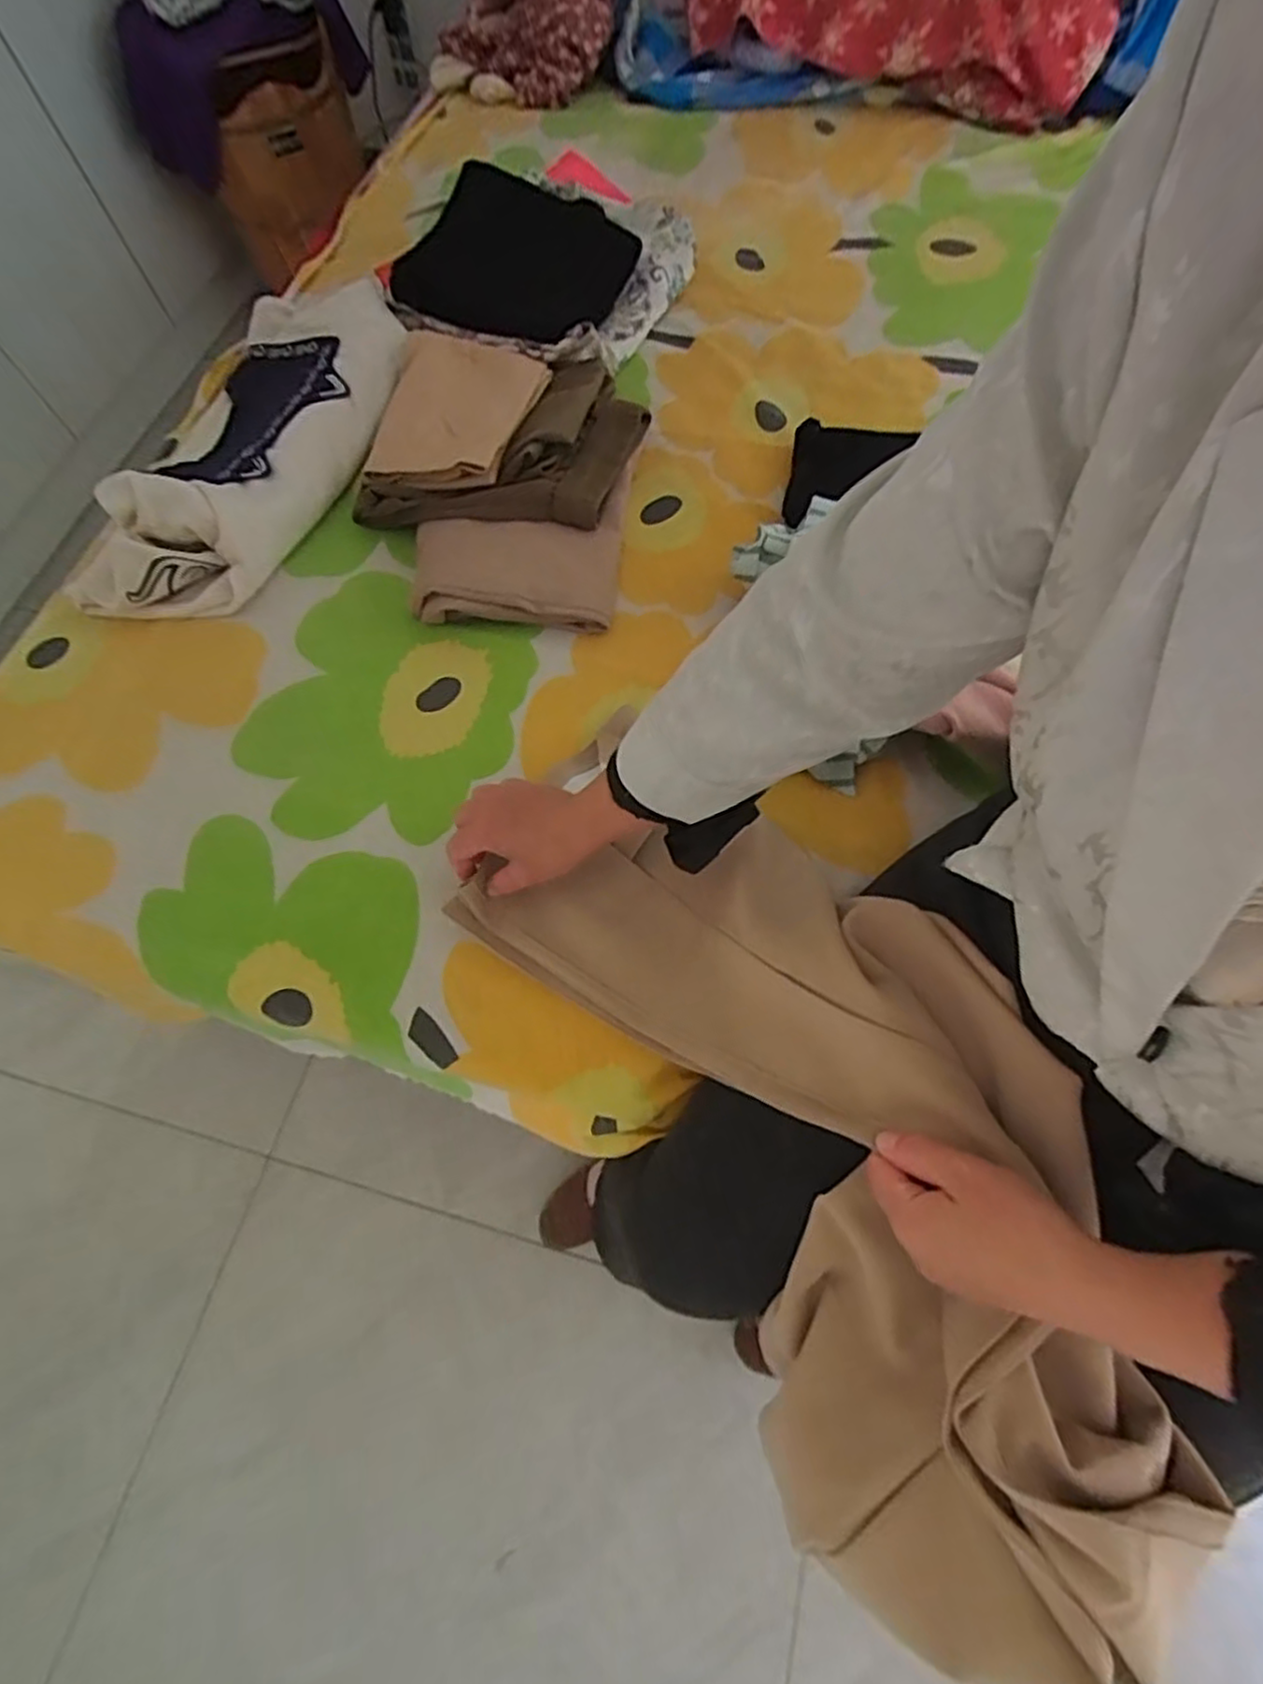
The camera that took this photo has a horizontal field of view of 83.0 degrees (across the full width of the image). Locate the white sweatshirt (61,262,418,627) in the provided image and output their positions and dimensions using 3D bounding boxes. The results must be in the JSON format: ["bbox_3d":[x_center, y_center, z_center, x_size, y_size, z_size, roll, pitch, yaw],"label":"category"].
[{"bbox_3d":[-0.429,-0.462,0.796,0.257,0.101,0.499,8,67,6],"label":"white sweatshirt"}]

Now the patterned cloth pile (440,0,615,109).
[{"bbox_3d":[-0.169,-1.387,1.170,0.277,0.213,0.240,-7,67,0],"label":"patterned cloth pile"}]

